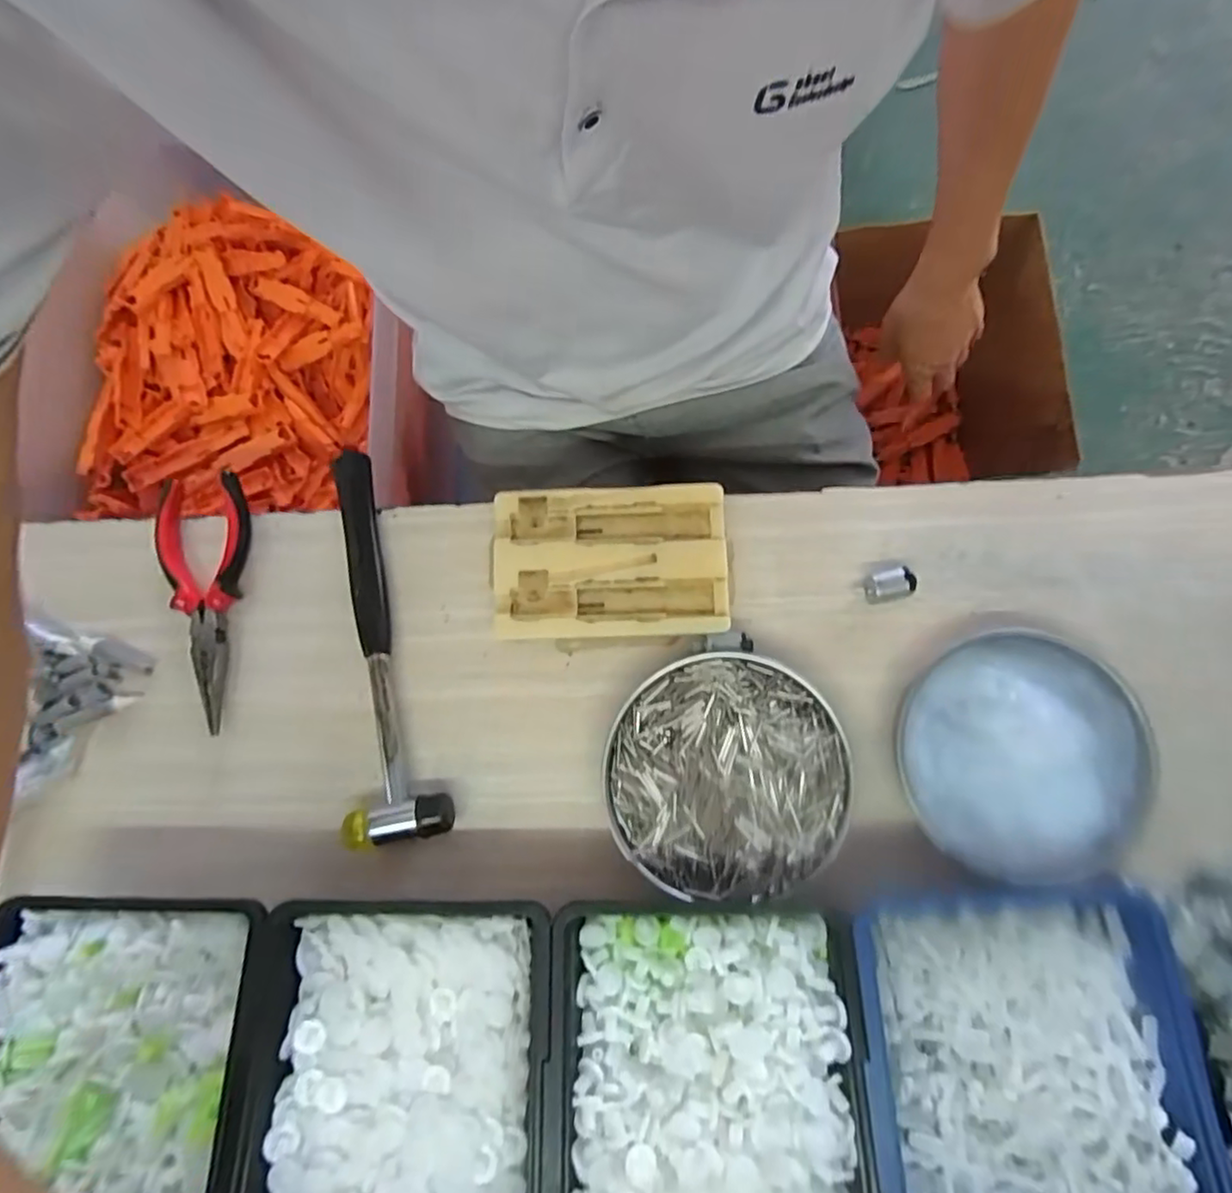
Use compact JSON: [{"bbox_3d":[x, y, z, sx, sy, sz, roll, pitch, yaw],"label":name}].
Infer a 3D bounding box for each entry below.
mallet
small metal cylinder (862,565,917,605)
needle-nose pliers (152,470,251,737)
[{"bbox_3d":[-0.145,0.025,0.394,0.057,0.023,0.237,-12,80,2],"label":"mallet"},{"bbox_3d":[0.161,-0.006,0.381,0.027,0.016,0.018,-17,79,1],"label":"small metal cylinder"},{"bbox_3d":[-0.258,0.001,0.401,0.057,0.024,0.156,-5,80,3],"label":"needle-nose pliers"}]

